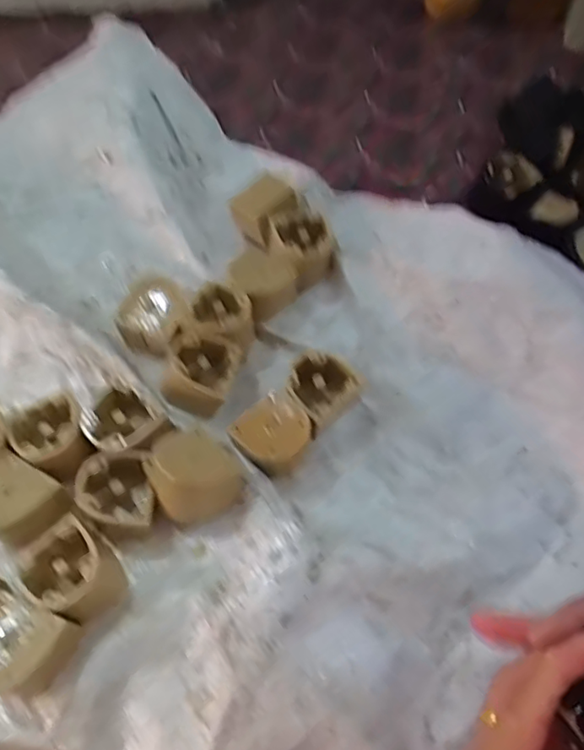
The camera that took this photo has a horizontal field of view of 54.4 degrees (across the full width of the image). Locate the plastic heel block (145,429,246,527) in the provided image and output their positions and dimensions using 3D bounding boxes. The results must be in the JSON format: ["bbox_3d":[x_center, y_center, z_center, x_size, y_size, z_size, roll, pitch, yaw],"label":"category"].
[{"bbox_3d":[-0.063,0.066,0.369,0.051,0.048,0.051,-36,66,-19],"label":"plastic heel block"}]

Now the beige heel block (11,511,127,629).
[{"bbox_3d":[-0.134,0.120,0.346,0.054,0.032,0.046,37,67,20],"label":"beige heel block"}]

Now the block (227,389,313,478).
[{"bbox_3d":[-0.011,0.044,0.389,0.047,0.041,0.048,-38,66,-20],"label":"block"}]

